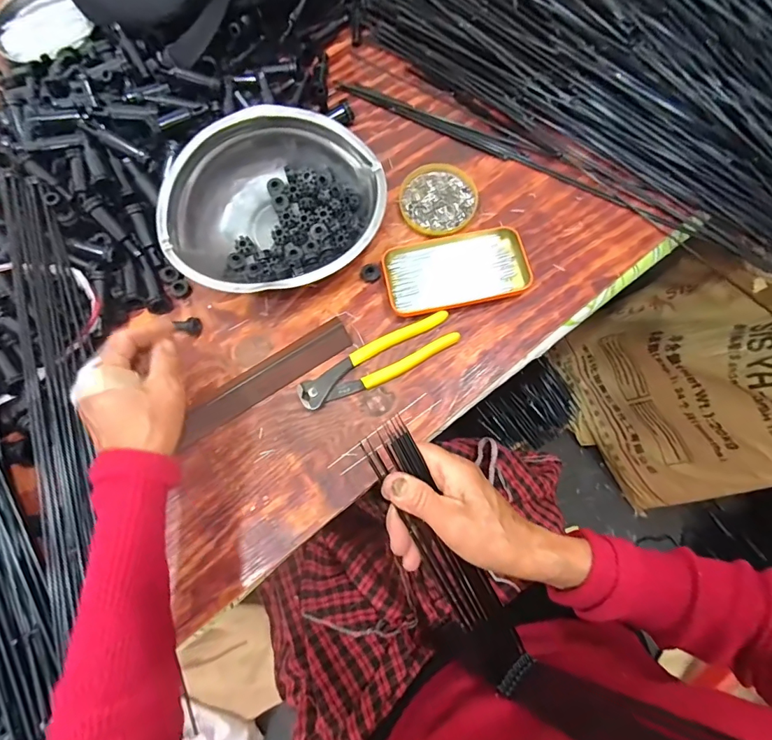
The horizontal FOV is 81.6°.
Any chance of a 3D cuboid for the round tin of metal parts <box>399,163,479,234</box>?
[{"bbox_3d":[0.057,-0.185,0.487,0.083,0.008,0.083,0,74,1],"label":"round tin of metal parts"}]

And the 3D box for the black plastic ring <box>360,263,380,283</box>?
[{"bbox_3d":[-0.016,-0.102,0.465,0.019,0.009,0.020,0,74,1],"label":"black plastic ring"}]

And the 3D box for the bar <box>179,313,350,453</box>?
[{"bbox_3d":[-0.121,0.009,0.442,0.187,0.009,0.033,-32,76,-7],"label":"bar"}]

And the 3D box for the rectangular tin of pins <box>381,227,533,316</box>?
[{"bbox_3d":[0.070,-0.105,0.459,0.142,0.017,0.080,-14,74,-2],"label":"rectangular tin of pins"}]

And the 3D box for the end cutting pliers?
[{"bbox_3d":[-0.008,-0.009,0.435,0.161,0.013,0.042,-27,75,-6],"label":"end cutting pliers"}]

